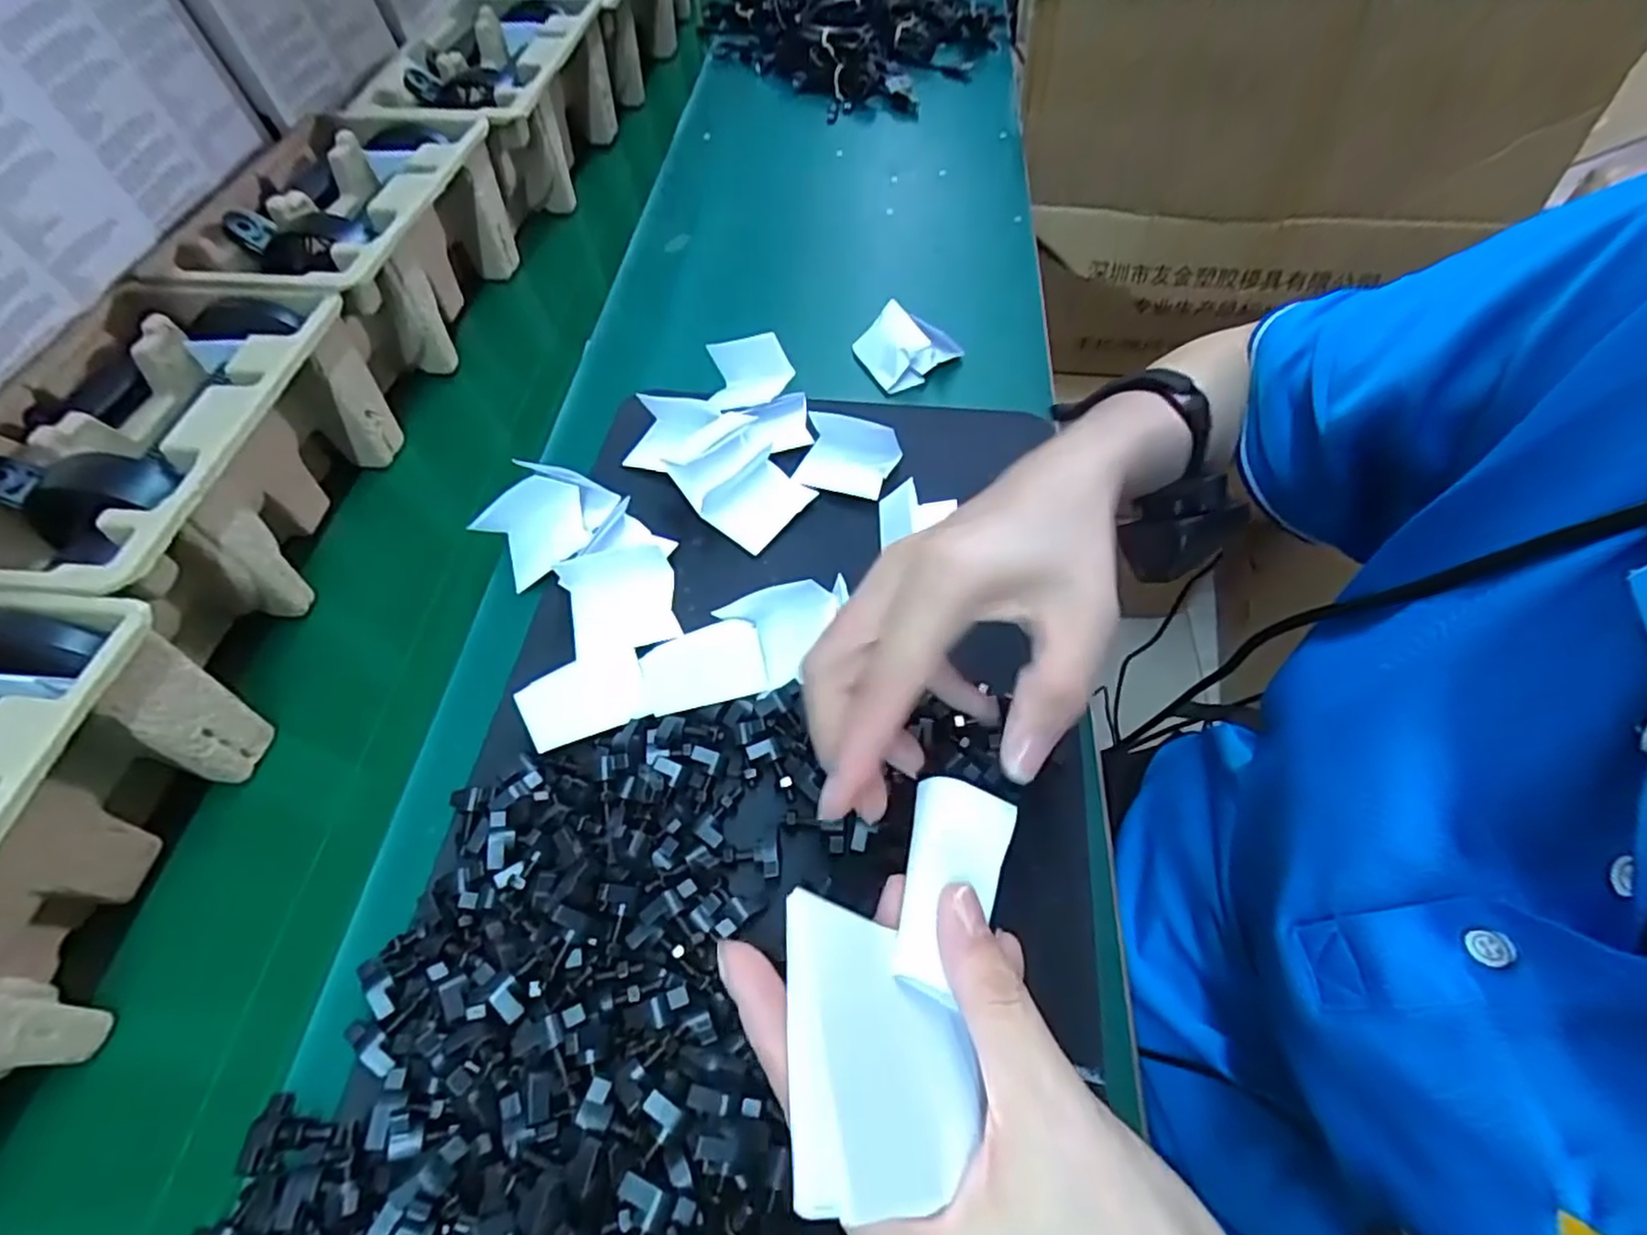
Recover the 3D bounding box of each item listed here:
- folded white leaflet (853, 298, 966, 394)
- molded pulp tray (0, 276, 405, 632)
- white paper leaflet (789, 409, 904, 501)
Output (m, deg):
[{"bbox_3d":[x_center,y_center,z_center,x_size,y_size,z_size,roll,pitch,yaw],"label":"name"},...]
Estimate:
[{"bbox_3d":[0.062,-0.201,0.521,0.070,0.026,0.054,-29,63,-15],"label":"folded white leaflet"},{"bbox_3d":[-0.373,-0.083,0.416,0.149,0.106,0.219,4,59,4],"label":"molded pulp tray"},{"bbox_3d":[0.016,-0.104,0.452,0.059,0.027,0.040,14,60,9],"label":"white paper leaflet"}]

